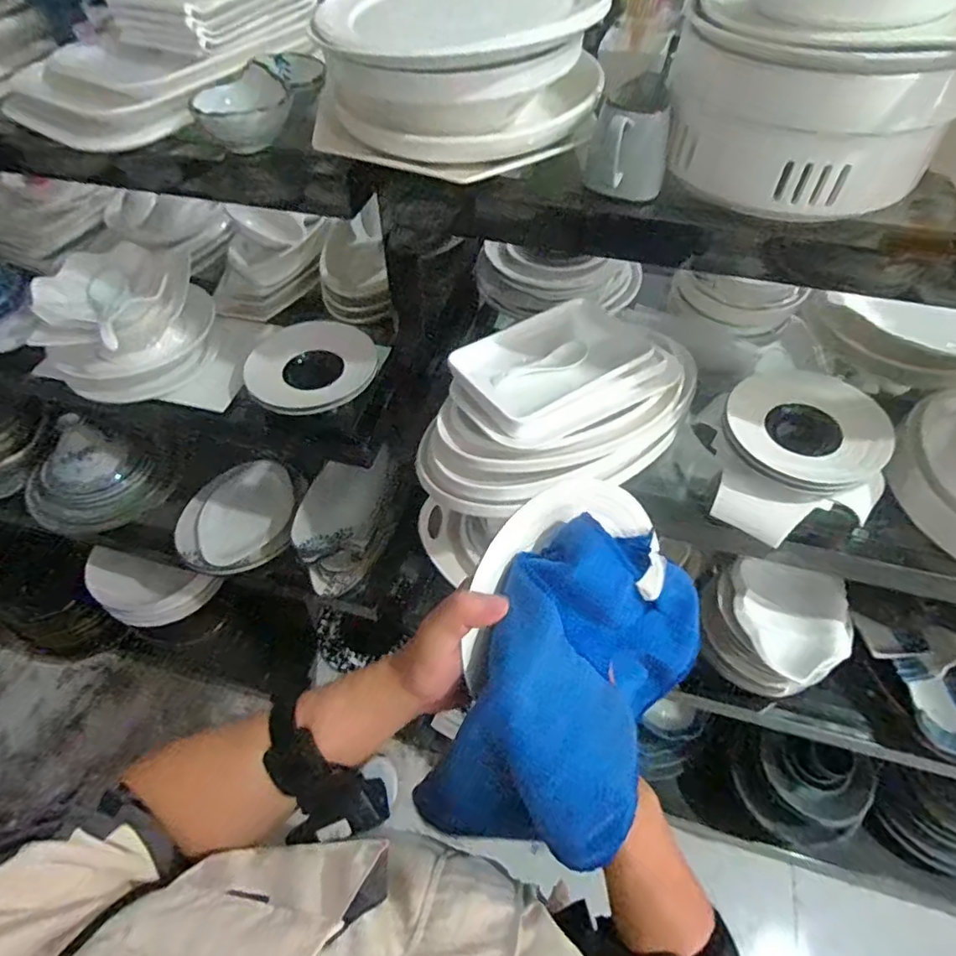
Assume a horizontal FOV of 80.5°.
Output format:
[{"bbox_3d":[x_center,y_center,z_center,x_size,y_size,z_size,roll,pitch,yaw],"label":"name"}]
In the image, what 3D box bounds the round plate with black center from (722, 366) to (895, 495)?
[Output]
[{"bbox_3d":[0.424,-0.065,0.743,0.194,0.036,0.175,16,68,14],"label":"round plate with black center"}]

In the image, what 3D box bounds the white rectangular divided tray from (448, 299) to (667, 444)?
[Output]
[{"bbox_3d":[0.108,-0.150,0.749,0.261,0.038,0.180,-33,59,-22],"label":"white rectangular divided tray"}]

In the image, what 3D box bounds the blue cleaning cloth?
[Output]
[{"bbox_3d":[0.074,0.141,0.404,0.130,0.128,0.252,29,59,21],"label":"blue cleaning cloth"}]

